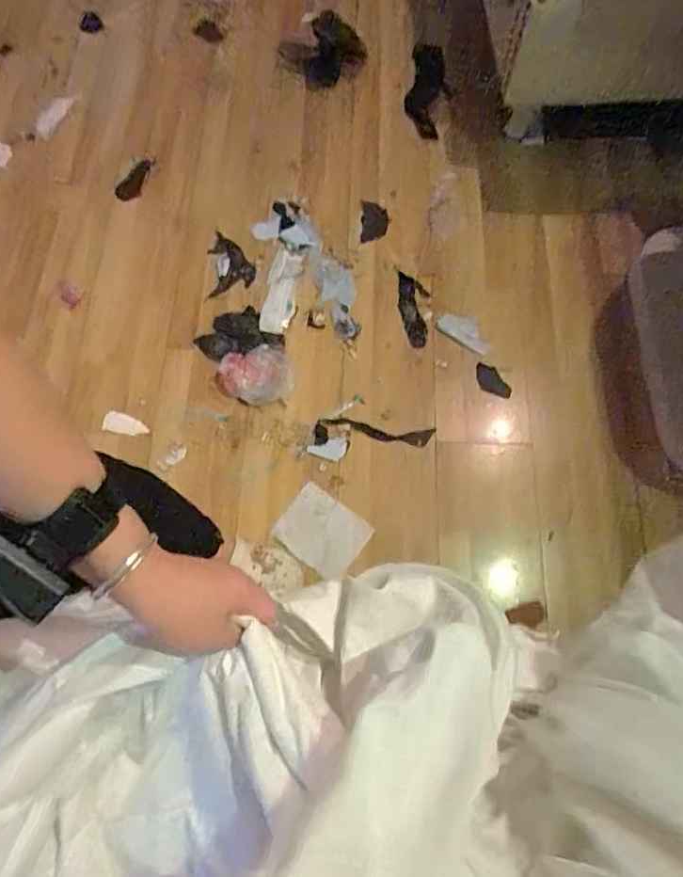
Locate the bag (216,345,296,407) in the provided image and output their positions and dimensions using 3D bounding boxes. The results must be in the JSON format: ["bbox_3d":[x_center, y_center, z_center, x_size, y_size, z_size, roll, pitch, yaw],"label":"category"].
[{"bbox_3d":[-0.185,-0.135,1.224,0.168,0.064,0.125,-24,70,-8],"label":"bag"}]

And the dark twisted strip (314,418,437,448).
[{"bbox_3d":[0.072,-0.012,1.231,0.255,0.012,0.062,1,74,-3],"label":"dark twisted strip"}]

